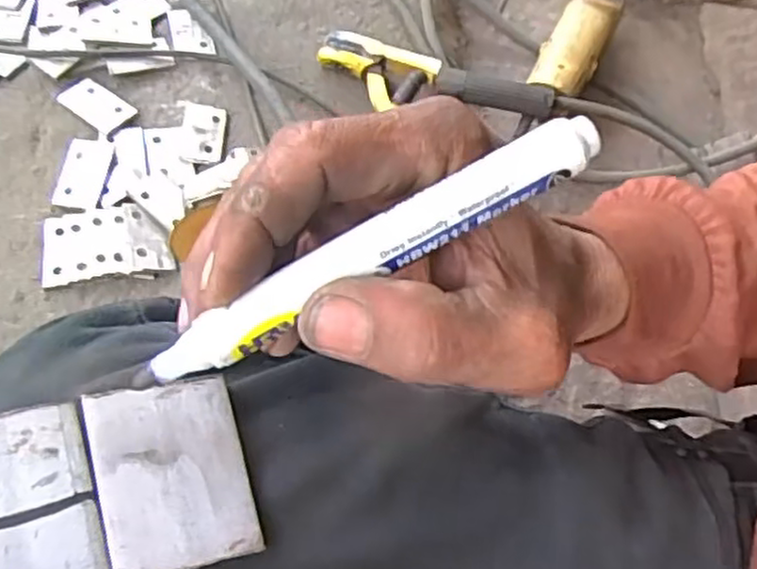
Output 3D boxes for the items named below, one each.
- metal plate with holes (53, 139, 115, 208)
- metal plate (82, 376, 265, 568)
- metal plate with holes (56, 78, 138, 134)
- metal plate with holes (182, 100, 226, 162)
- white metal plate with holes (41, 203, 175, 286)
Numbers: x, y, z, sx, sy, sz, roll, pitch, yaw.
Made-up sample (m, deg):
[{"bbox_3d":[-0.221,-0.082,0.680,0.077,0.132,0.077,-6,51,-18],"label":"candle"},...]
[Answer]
[{"bbox_3d":[-0.269,-0.102,0.660,0.044,0.007,0.072,6,68,0],"label":"metal plate with holes"},{"bbox_3d":[-0.056,0.052,0.201,0.040,0.004,0.050,-6,69,-29],"label":"metal plate"},{"bbox_3d":[-0.273,-0.175,0.703,0.074,0.004,0.038,36,65,13],"label":"metal plate with holes"},{"bbox_3d":[-0.172,-0.151,0.709,0.040,0.004,0.069,1,62,-5],"label":"metal plate with holes"},{"bbox_3d":[-0.238,-0.039,0.632,0.106,0.004,0.067,-9,63,-10],"label":"white metal plate with holes"}]

